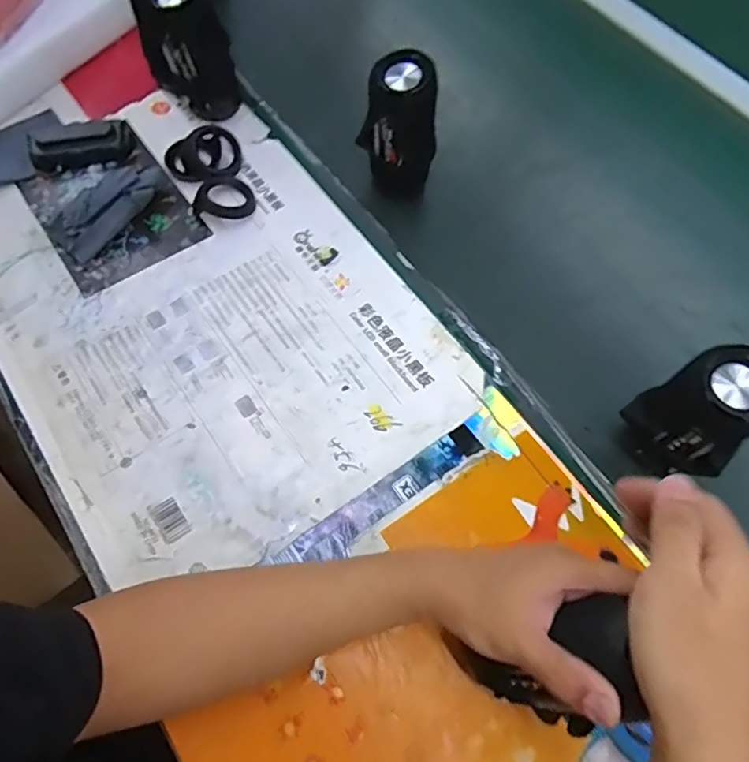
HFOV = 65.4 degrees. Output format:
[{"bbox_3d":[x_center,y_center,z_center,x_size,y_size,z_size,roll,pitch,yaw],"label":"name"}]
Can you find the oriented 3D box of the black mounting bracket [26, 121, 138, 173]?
[{"bbox_3d":[-0.326,-0.261,0.653,0.110,0.034,0.042,-10,64,-8],"label":"black mounting bracket"}]

